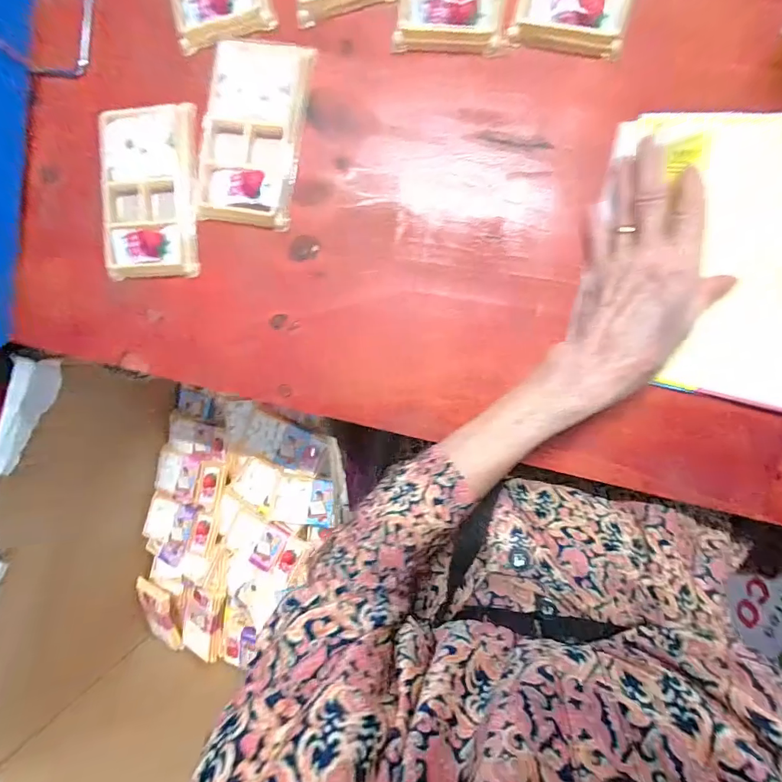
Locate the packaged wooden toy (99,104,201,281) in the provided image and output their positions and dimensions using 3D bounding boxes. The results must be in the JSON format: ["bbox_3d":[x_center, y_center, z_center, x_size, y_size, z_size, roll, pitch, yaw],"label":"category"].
[{"bbox_3d":[-0.200,-0.164,0.339,0.081,0.016,0.135,2,93,8],"label":"packaged wooden toy"}]

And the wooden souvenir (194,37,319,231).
[{"bbox_3d":[-0.111,-0.204,0.323,0.080,0.012,0.139,10,95,8],"label":"wooden souvenir"}]

